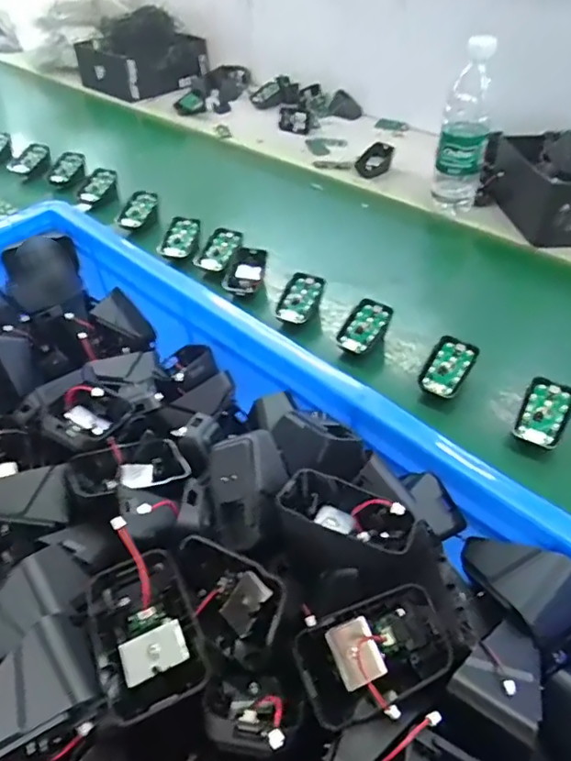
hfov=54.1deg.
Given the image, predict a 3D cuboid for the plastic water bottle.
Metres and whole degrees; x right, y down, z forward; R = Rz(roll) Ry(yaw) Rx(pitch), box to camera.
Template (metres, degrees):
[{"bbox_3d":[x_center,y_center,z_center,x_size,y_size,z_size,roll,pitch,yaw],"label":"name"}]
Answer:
[{"bbox_3d":[0.254,-0.349,0.787,0.067,0.223,0.072,14,46,14],"label":"plastic water bottle"}]

